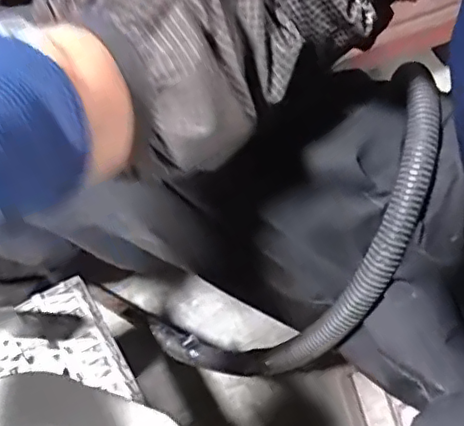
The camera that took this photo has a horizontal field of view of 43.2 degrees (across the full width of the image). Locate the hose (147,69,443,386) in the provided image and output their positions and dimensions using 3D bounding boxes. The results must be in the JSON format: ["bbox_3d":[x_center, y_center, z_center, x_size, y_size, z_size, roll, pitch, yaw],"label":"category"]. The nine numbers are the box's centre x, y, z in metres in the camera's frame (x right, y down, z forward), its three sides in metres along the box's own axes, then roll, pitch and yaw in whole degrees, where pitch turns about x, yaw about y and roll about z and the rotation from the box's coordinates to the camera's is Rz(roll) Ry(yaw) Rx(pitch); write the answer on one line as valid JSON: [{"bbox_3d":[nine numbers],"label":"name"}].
[{"bbox_3d":[0.043,0.057,0.479,0.062,0.370,0.135,-4,58,-38],"label":"hose"}]

